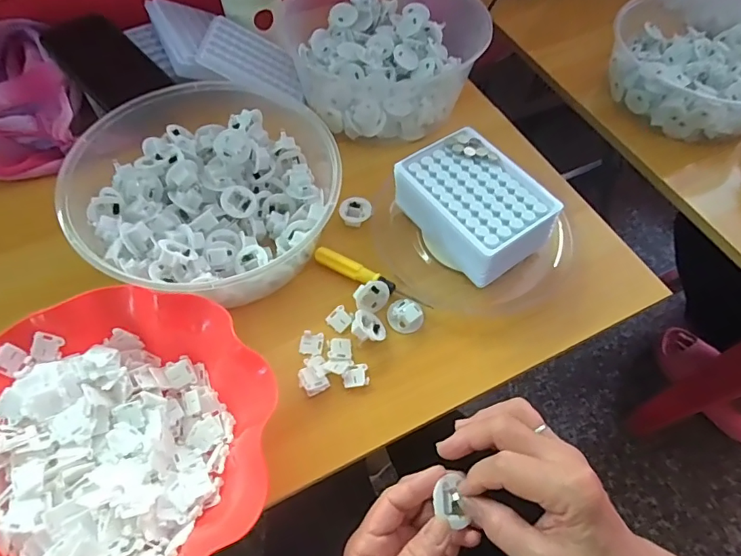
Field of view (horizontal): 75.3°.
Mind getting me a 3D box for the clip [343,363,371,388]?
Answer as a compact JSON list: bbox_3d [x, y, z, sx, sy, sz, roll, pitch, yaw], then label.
[{"bbox_3d":[-0.012,0.082,0.398,0.022,0.005,0.018,-10,60,-8],"label":"clip"}]

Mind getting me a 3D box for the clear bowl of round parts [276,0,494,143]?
[{"bbox_3d":[0.014,-0.273,0.570,0.212,0.104,0.226,-20,62,-13],"label":"clear bowl of round parts"}]

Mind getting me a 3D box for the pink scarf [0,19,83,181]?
[{"bbox_3d":[-0.384,-0.201,0.519,0.120,0.064,0.186,-21,62,-14],"label":"pink scarf"}]

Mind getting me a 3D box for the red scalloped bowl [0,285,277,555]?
[{"bbox_3d":[-0.183,0.119,0.334,0.217,0.059,0.216,1,59,-2],"label":"red scalloped bowl"}]

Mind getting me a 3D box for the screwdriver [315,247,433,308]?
[{"bbox_3d":[0.000,0.001,0.445,0.117,0.016,0.015,25,61,12],"label":"screwdriver"}]

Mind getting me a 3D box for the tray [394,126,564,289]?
[{"bbox_3d":[0.098,-0.066,0.460,0.097,0.063,0.134,-34,66,-20],"label":"tray"}]

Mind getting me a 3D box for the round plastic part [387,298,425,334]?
[{"bbox_3d":[0.031,0.032,0.424,0.028,0.013,0.032,-35,67,-21],"label":"round plastic part"}]

